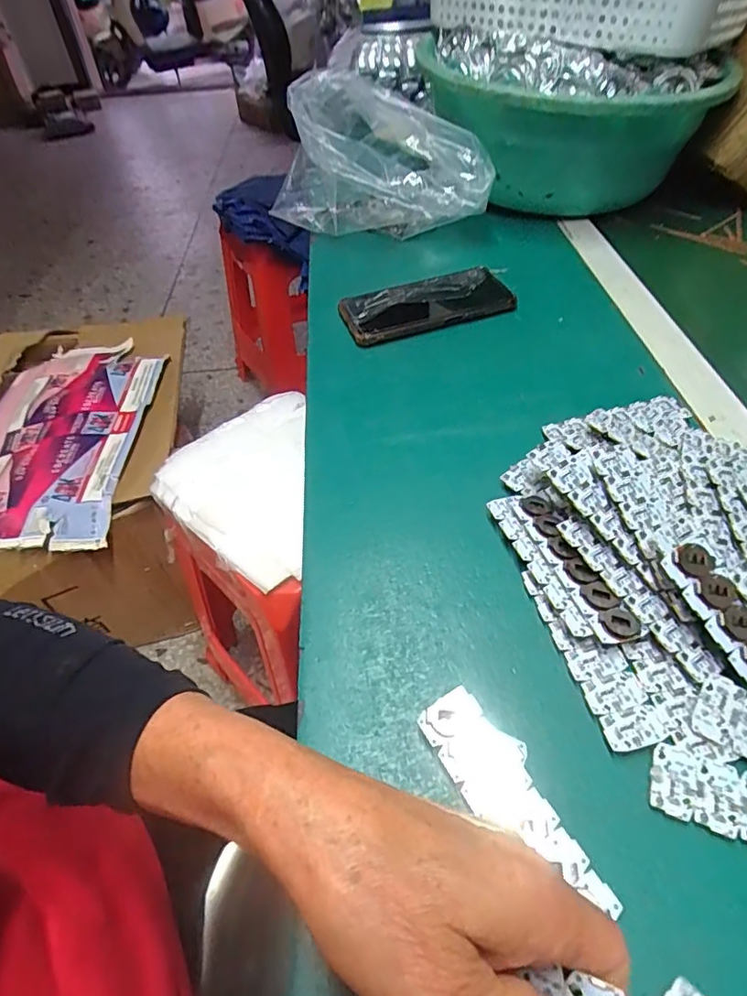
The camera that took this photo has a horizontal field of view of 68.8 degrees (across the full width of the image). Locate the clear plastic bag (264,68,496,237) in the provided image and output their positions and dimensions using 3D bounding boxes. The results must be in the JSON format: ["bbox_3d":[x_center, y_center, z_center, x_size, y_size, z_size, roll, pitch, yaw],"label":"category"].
[{"bbox_3d":[-0.001,-0.375,0.612,0.238,0.144,0.146,-6,48,-1],"label":"clear plastic bag"}]

